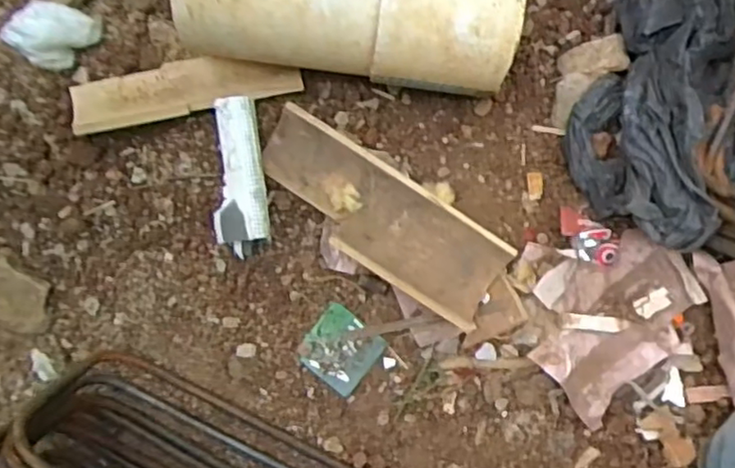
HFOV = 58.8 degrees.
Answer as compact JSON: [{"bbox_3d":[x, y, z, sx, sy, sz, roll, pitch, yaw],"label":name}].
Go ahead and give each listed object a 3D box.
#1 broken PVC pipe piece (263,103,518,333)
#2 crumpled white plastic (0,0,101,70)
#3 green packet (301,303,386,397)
[{"bbox_3d":[0.008,-0.012,0.455,0.186,0.016,0.065,34,93,4],"label":"broken PVC pipe piece"},{"bbox_3d":[-0.217,-0.137,0.451,0.042,0.033,0.046,31,92,4],"label":"crumpled white plastic"},{"bbox_3d":[-0.020,0.085,0.474,0.049,0.007,0.050,39,93,4],"label":"green packet"}]

